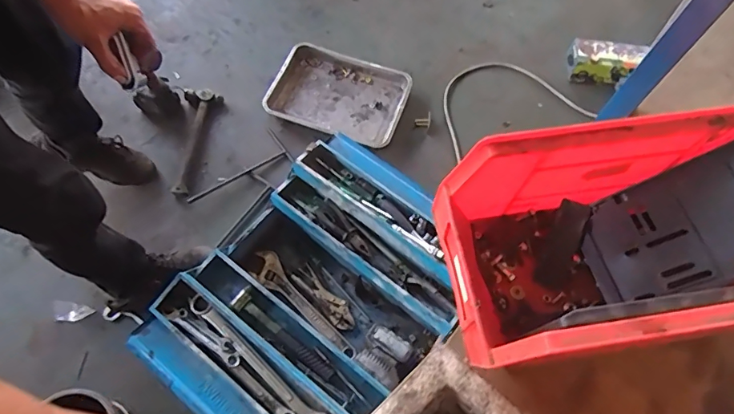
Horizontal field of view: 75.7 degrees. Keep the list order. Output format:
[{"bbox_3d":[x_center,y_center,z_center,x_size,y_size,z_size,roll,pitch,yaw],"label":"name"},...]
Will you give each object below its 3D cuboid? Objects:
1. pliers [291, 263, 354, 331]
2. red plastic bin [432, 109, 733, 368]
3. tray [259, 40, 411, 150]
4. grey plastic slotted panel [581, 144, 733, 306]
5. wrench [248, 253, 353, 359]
[{"bbox_3d":[-0.105,0.228,1.182,0.056,0.015,0.196,-40,72,-18],"label":"pliers"},{"bbox_3d":[0.279,0.039,0.510,0.368,0.170,0.205,-7,65,-6],"label":"red plastic bin"},{"bbox_3d":[-0.087,-0.336,1.445,0.395,0.060,0.279,18,66,6],"label":"tray"},{"bbox_3d":[0.380,0.009,0.503,0.284,0.023,0.134,-31,62,29],"label":"grey plastic slotted panel"},{"bbox_3d":[-0.156,0.239,1.167,0.347,0.021,0.073,40,70,15],"label":"wrench"}]

